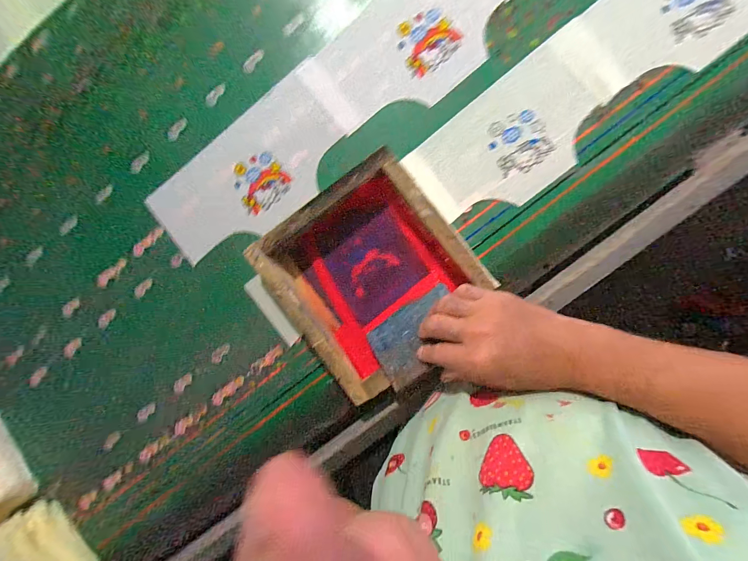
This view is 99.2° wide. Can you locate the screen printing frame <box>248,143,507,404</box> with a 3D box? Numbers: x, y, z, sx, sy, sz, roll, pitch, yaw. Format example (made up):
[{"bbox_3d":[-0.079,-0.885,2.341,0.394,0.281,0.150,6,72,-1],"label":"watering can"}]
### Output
[{"bbox_3d":[-0.002,-0.003,0.418,0.229,0.070,0.256,-38,86,5],"label":"screen printing frame"}]

